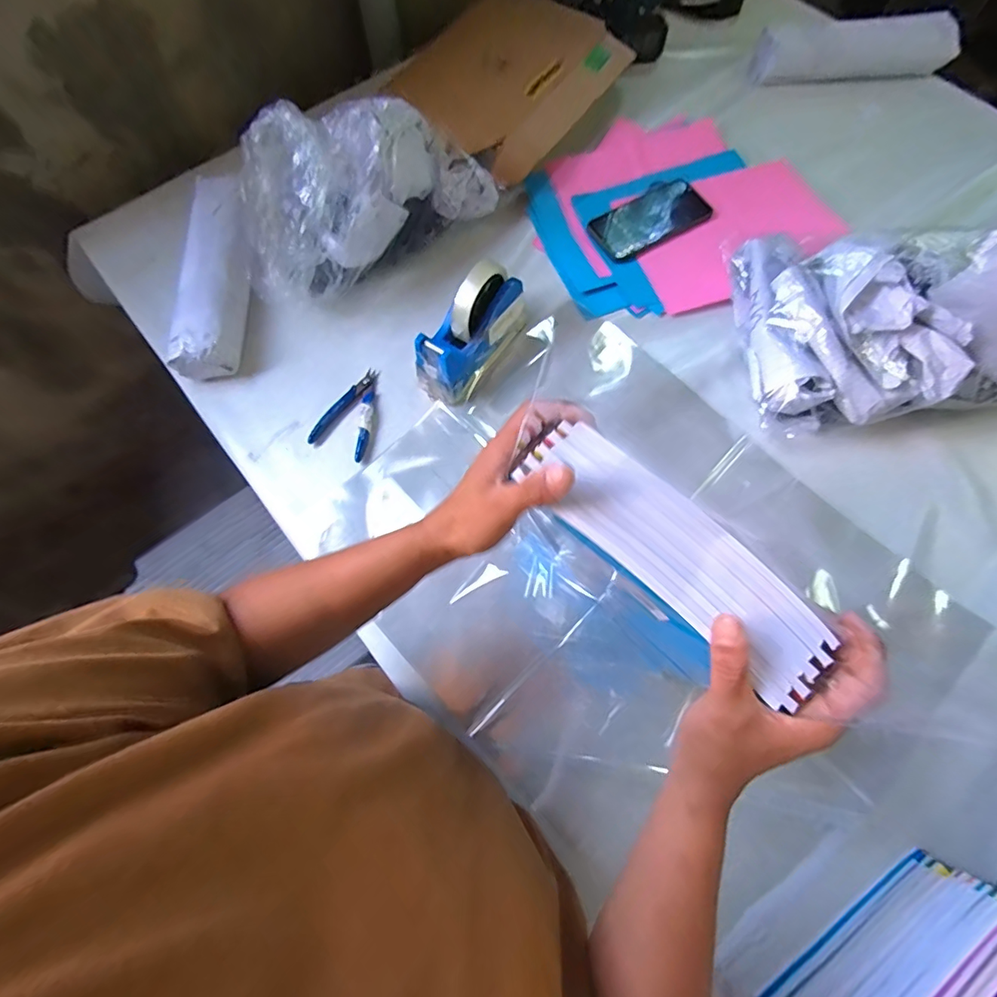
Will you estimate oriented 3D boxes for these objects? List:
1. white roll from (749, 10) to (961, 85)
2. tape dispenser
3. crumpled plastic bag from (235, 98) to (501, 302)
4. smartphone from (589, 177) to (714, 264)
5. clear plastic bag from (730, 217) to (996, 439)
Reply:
[{"bbox_3d":[0.567,-0.718,0.780,0.304,0.060,0.067,-4,71,-1],"label":"white roll"},{"bbox_3d":[-0.034,-0.201,0.578,0.064,0.108,0.158,30,74,9],"label":"tape dispenser"},{"bbox_3d":[-0.162,-0.373,0.606,0.327,0.172,0.155,-28,74,-9],"label":"crumpled plastic bag"},{"bbox_3d":[0.220,-0.404,0.700,0.181,0.010,0.089,-33,74,-10],"label":"smartphone"},{"bbox_3d":[0.527,-0.211,0.555,0.451,0.158,0.228,-1,70,1],"label":"clear plastic bag"}]

